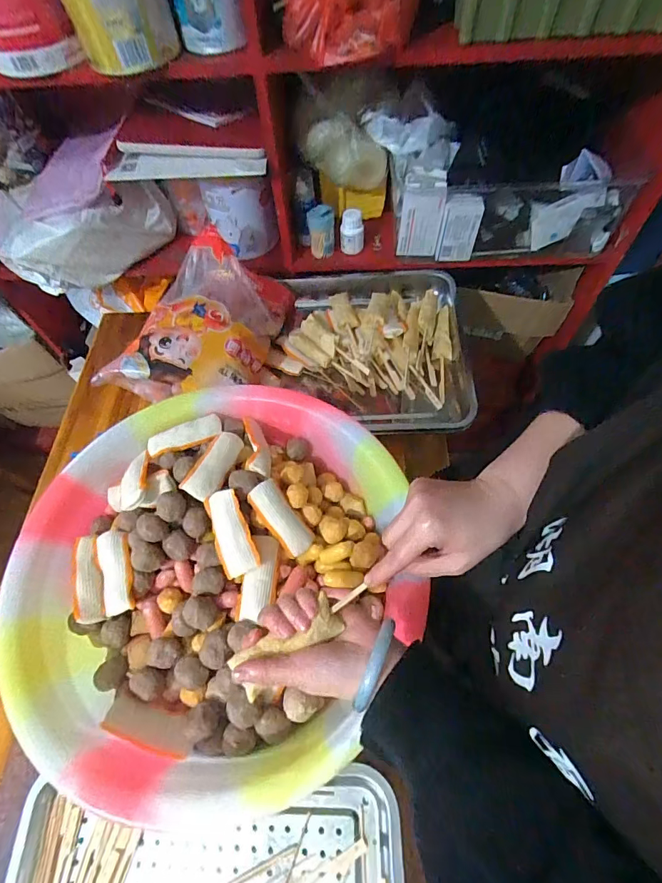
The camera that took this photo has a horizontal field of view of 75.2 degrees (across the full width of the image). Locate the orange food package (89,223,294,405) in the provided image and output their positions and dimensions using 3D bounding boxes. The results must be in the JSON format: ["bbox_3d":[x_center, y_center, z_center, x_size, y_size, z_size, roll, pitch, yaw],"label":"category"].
[{"bbox_3d":[-0.199,-0.194,0.686,0.191,0.121,0.302,14,63,10],"label":"orange food package"}]

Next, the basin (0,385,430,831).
[{"bbox_3d":[-0.140,0.143,0.508,0.408,0.099,0.432,-7,61,-1],"label":"basin"}]

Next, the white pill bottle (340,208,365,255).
[{"bbox_3d":[0.039,-0.390,0.795,0.043,0.084,0.041,-1,61,2],"label":"white pill bottle"}]

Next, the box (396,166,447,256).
[{"bbox_3d":[0.160,-0.406,0.758,0.070,0.126,0.083,7,62,7],"label":"box"}]

